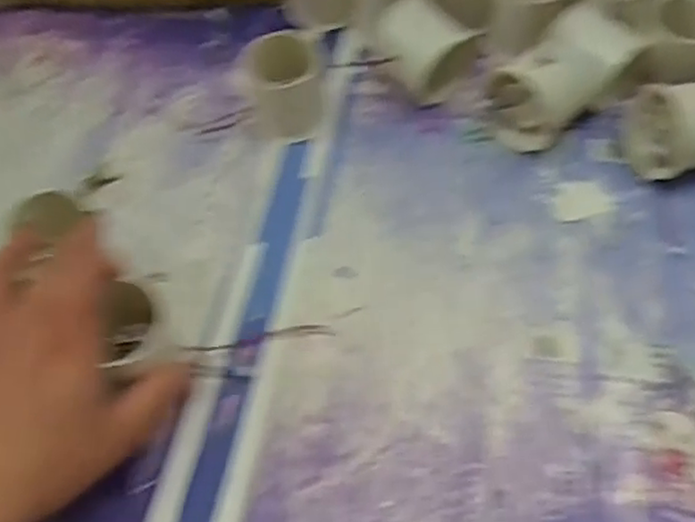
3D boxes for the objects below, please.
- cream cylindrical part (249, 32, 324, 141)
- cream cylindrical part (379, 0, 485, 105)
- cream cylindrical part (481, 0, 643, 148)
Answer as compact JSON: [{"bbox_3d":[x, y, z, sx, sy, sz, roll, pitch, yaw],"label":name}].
[{"bbox_3d":[-0.039,-0.115,0.465,0.042,0.059,0.041,-2,54,2],"label":"cream cylindrical part"},{"bbox_3d":[0.052,-0.139,0.477,0.052,0.050,0.064,-26,57,-15],"label":"cream cylindrical part"},{"bbox_3d":[0.138,-0.115,0.458,0.087,0.059,0.051,-34,60,-20],"label":"cream cylindrical part"}]

